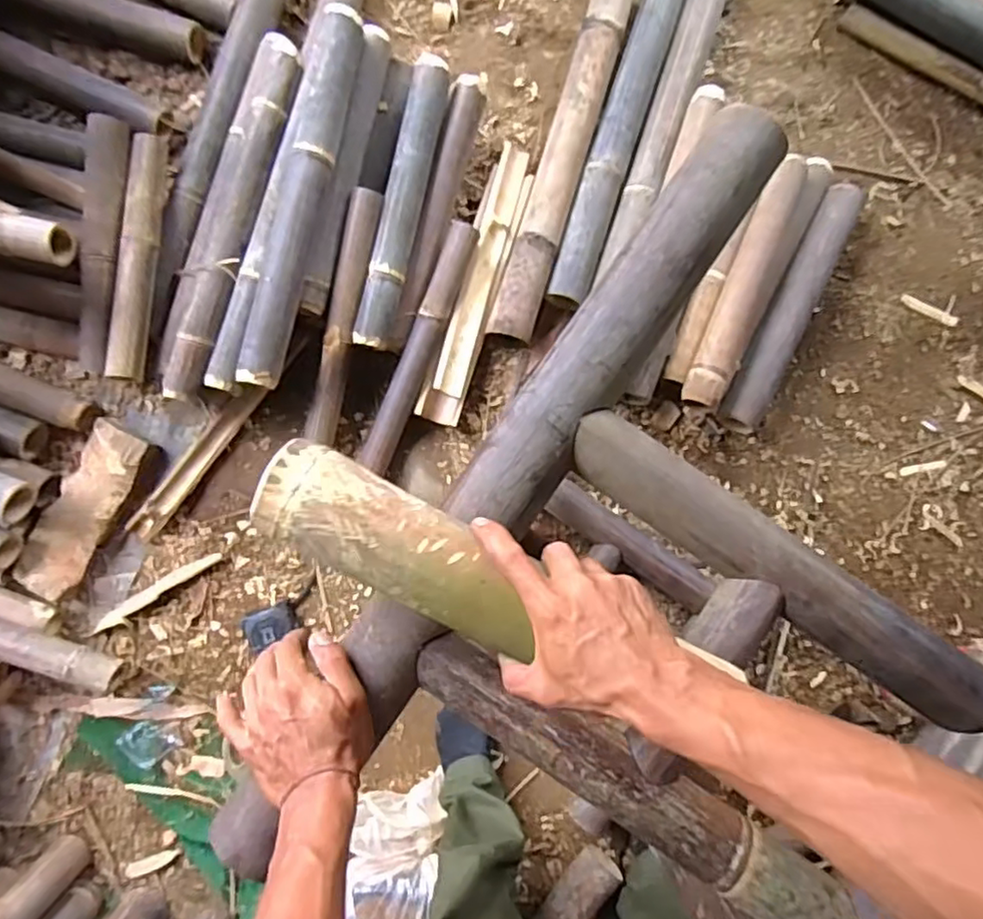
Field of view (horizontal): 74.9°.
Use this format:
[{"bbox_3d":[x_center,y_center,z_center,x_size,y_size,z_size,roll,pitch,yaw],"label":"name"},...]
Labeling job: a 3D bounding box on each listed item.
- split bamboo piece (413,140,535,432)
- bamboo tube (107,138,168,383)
[{"bbox_3d":[-0.019,-0.315,1.121,0.076,0.062,0.519,17,88,-2],"label":"split bamboo piece"},{"bbox_3d":[-0.557,-0.320,1.012,0.057,0.040,0.387,4,86,-3],"label":"bamboo tube"}]

